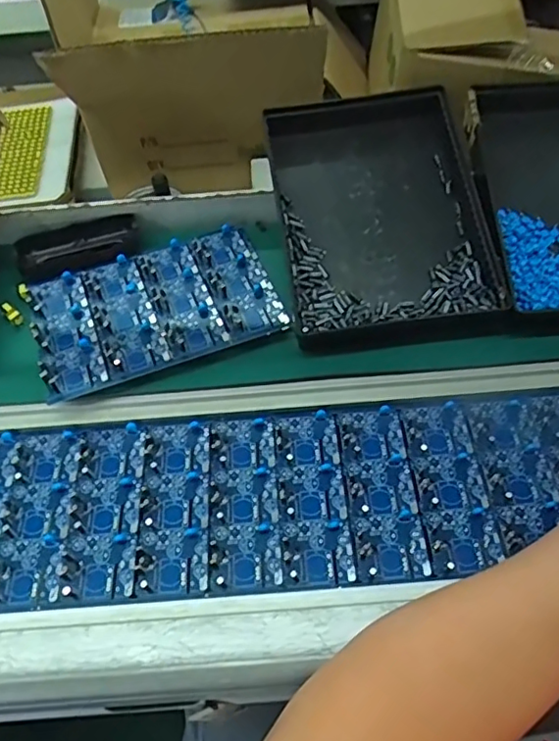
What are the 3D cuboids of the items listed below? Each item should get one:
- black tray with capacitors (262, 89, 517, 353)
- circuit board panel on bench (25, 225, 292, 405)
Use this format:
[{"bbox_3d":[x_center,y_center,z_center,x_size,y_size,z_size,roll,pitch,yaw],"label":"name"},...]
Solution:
[{"bbox_3d":[0.088,-0.147,0.528,0.175,0.043,0.254,-8,69,-1],"label":"black tray with capacitors"},{"bbox_3d":[-0.106,-0.058,0.501,0.202,0.014,0.137,-20,56,-12],"label":"circuit board panel on bench"}]

